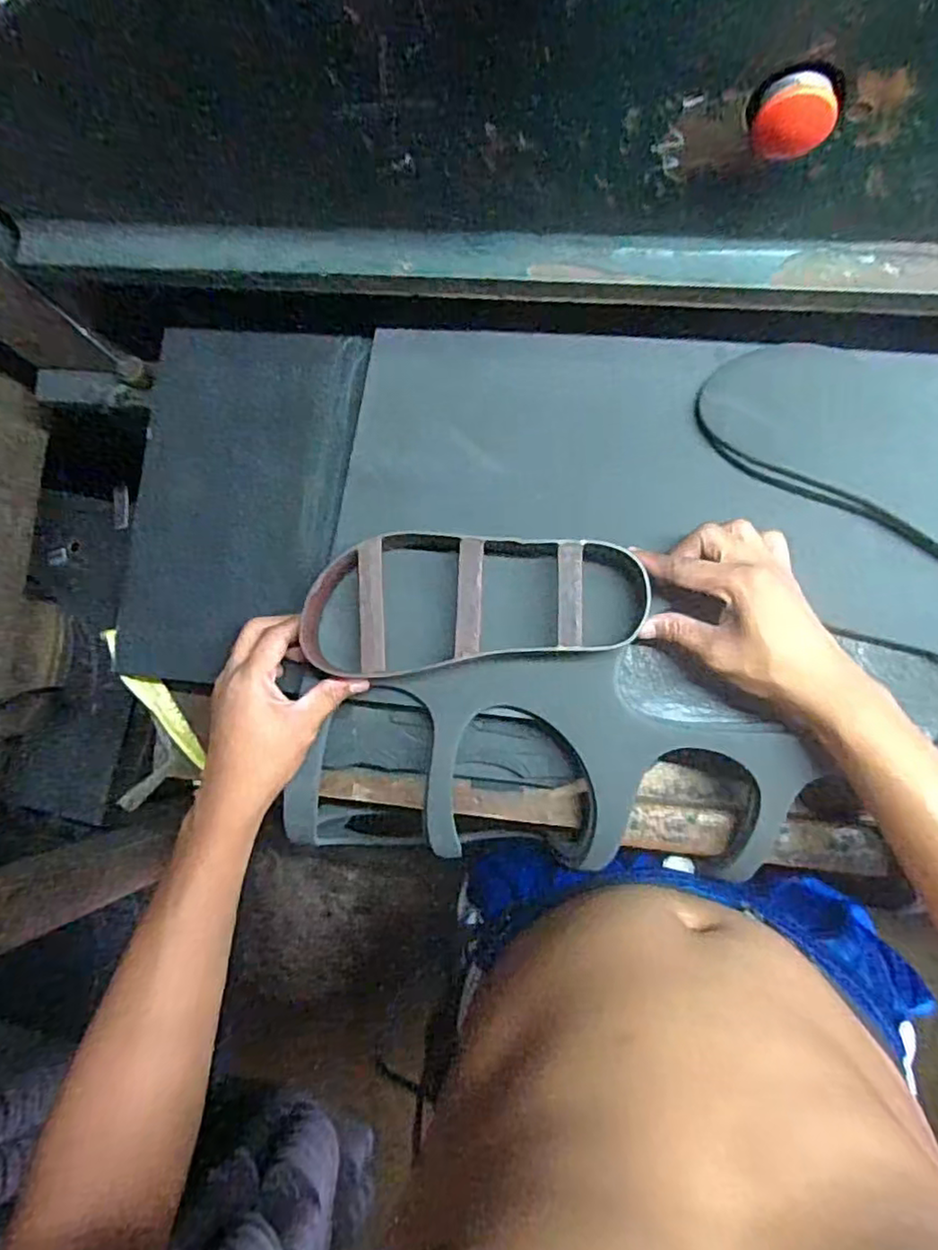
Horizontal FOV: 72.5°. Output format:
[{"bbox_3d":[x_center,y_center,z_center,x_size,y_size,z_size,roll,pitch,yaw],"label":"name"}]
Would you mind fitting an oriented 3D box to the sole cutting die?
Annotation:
[{"bbox_3d":[0.003,-0.018,0.463,0.242,0.037,0.101,-4,84,6],"label":"sole cutting die"}]

